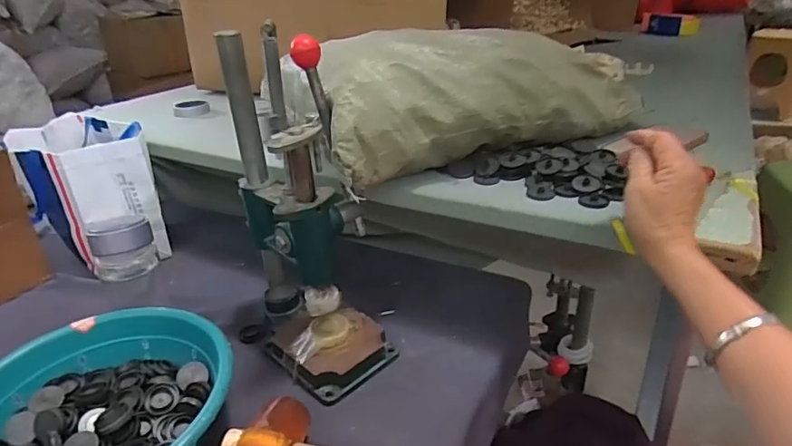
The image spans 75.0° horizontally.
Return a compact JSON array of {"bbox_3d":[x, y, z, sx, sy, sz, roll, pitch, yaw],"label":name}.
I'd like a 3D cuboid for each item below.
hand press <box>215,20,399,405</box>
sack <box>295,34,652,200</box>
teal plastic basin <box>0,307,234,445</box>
[{"bbox_3d":[-0.123,-0.016,0.610,0.141,0.398,0.187,-28,27,-37],"label":"hand press"},{"bbox_3d":[0.107,-0.188,0.712,0.529,0.157,0.193,-16,30,-24],"label":"sack"},{"bbox_3d":[-0.289,0.200,0.512,0.244,0.087,0.249,-2,27,1],"label":"teal plastic basin"}]

